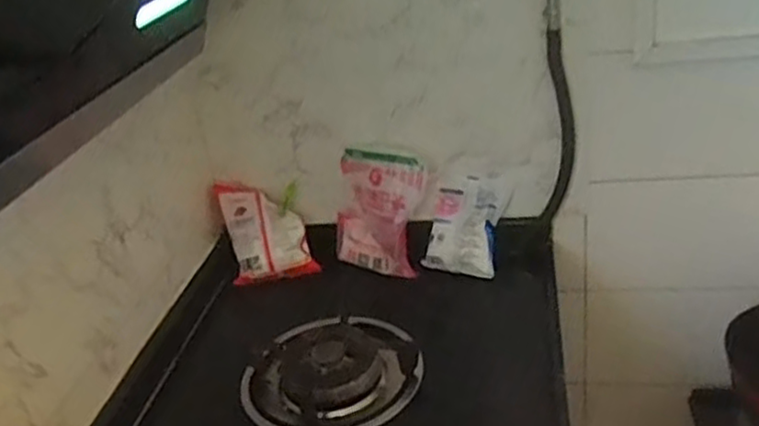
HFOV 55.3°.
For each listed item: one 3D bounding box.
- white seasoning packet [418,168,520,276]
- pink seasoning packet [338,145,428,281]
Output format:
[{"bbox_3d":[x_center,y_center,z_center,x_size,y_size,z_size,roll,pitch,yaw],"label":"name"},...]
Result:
[{"bbox_3d":[0.146,0.012,1.185,0.115,0.031,0.173,10,69,21],"label":"white seasoning packet"},{"bbox_3d":[-0.002,-0.003,1.211,0.147,0.197,0.035,9,8,26],"label":"pink seasoning packet"}]

